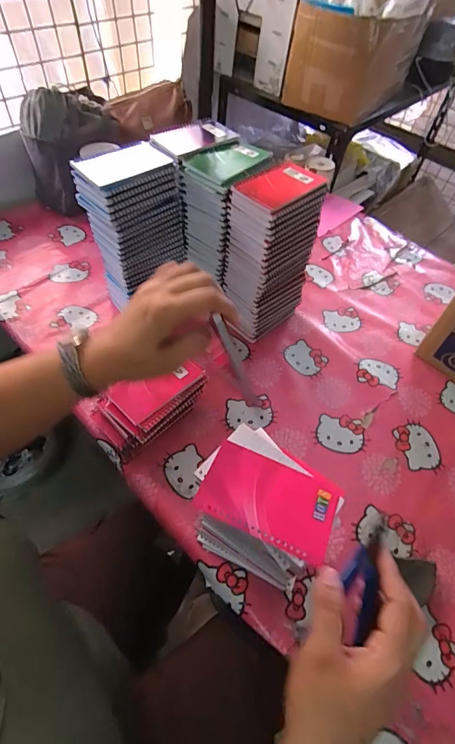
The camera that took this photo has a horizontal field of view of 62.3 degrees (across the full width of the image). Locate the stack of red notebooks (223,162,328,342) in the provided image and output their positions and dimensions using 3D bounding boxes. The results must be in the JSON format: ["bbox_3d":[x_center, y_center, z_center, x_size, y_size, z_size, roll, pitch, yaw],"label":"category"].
[{"bbox_3d":[0.072,-0.196,0.675,0.133,0.280,0.093,-33,63,-27],"label":"stack of red notebooks"}]

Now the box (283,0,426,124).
[{"bbox_3d":[0.351,-0.848,1.022,0.220,0.202,0.350,39,60,22],"label":"box"}]

